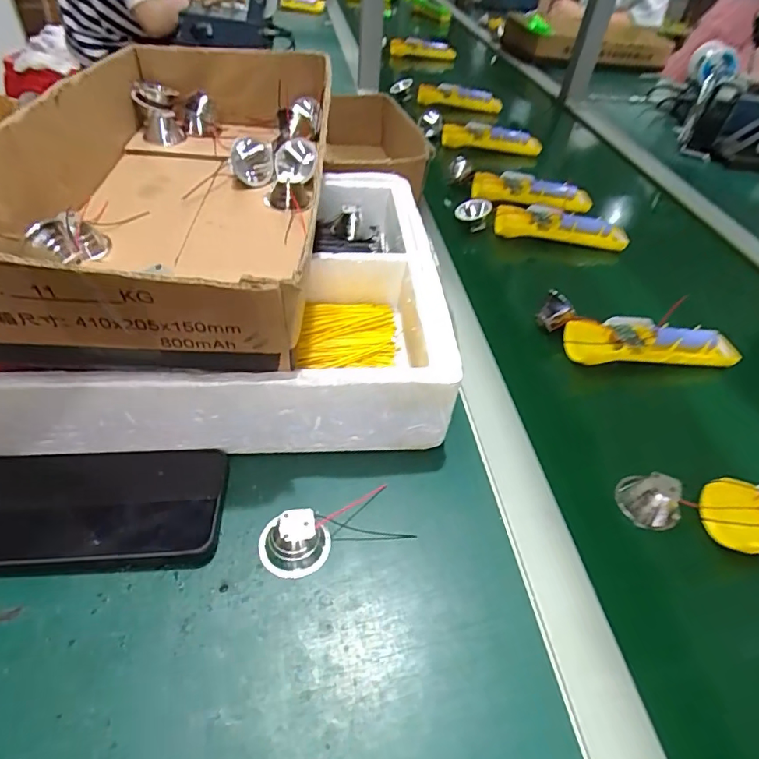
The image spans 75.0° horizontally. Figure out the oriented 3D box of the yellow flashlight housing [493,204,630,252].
[{"bbox_3d":[0.231,-0.199,0.636,0.166,0.034,0.042,7,45,2],"label":"yellow flashlight housing"}]

